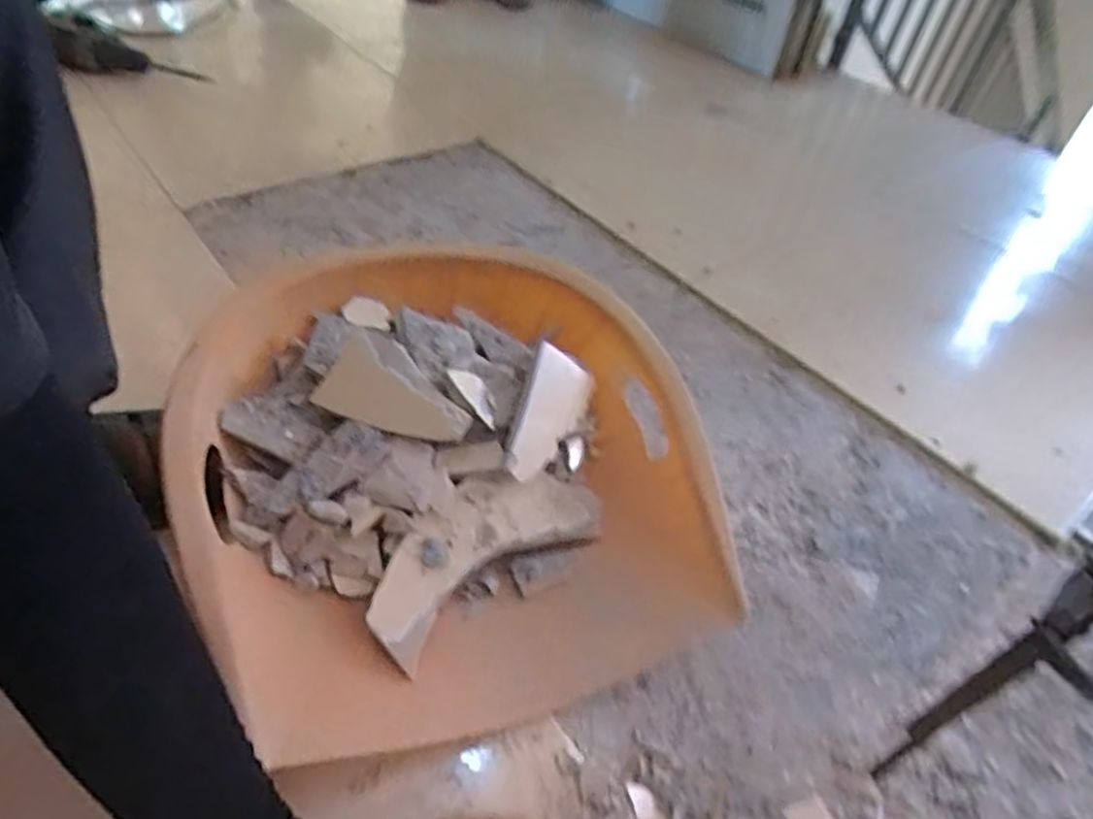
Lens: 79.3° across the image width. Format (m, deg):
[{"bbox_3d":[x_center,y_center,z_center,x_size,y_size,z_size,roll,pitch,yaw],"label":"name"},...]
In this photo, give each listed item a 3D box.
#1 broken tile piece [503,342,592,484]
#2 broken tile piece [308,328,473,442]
[{"bbox_3d":[0.001,0.006,0.581,0.062,0.012,0.120,26,74,-28],"label":"broken tile piece"},{"bbox_3d":[-0.124,-0.015,0.549,0.126,0.012,0.074,24,77,7],"label":"broken tile piece"}]

